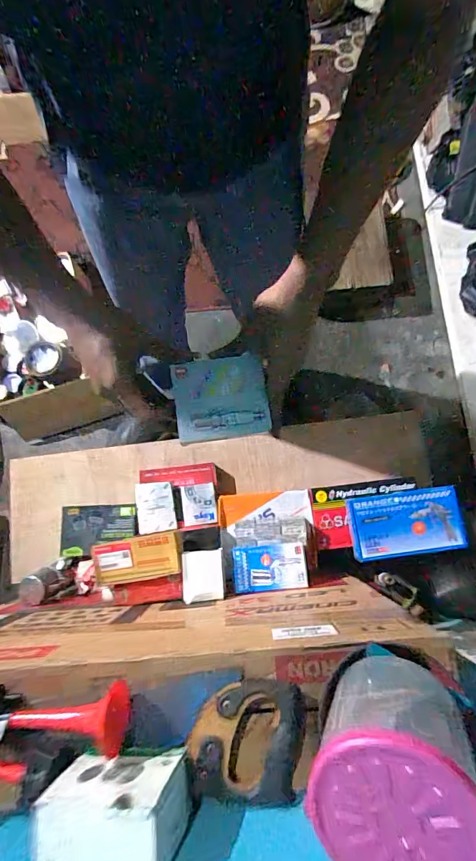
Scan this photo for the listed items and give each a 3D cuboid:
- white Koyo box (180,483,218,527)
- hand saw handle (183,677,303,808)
[{"bbox_3d":[-0.097,0.180,1.004,0.081,0.017,0.099,-8,77,0],"label":"white Koyo box"},{"bbox_3d":[0.010,0.332,0.439,0.120,0.031,0.109,6,77,3],"label":"hand saw handle"}]

